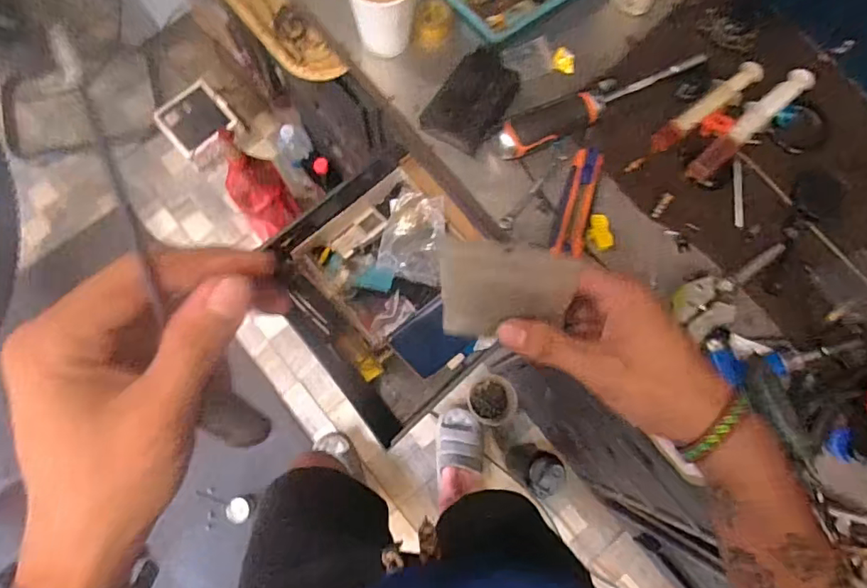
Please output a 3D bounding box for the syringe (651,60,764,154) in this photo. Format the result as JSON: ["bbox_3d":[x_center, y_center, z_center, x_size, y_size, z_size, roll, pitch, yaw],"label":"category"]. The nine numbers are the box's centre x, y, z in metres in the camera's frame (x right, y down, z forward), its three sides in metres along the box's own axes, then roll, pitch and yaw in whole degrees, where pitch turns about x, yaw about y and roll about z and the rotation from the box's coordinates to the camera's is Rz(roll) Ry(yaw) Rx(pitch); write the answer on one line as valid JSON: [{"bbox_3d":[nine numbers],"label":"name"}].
[{"bbox_3d":[0.286,-0.196,0.560,0.138,0.017,0.029,-37,82,-8],"label":"syringe"}]

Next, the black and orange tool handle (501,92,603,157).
[{"bbox_3d":[0.115,-0.174,0.555,0.107,0.035,0.041,-25,81,-1],"label":"black and orange tool handle"}]

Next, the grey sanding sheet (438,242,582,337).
[{"bbox_3d":[0.043,-0.002,0.325,0.077,0.008,0.065,2,125,7],"label":"grey sanding sheet"}]

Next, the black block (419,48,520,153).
[{"bbox_3d":[0.039,-0.199,0.558,0.065,0.036,0.096,38,80,6],"label":"black block"}]

